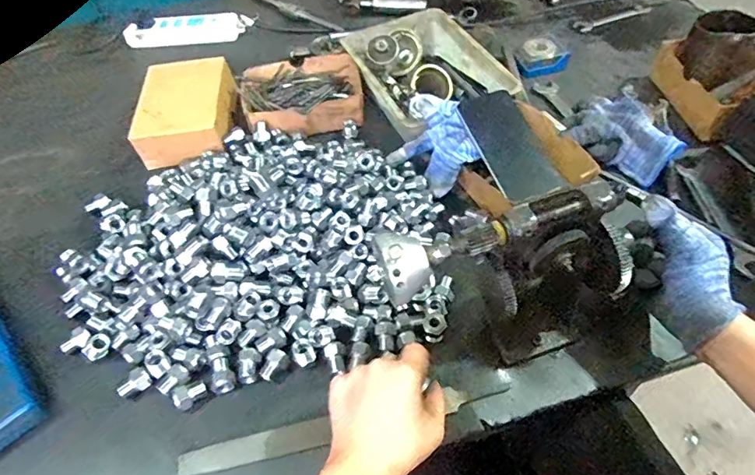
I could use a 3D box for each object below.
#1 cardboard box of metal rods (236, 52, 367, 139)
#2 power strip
[{"bbox_3d":[-0.109,-0.213,0.708,0.179,0.038,0.143,-14,52,-7],"label":"cardboard box of metal rods"},{"bbox_3d":[-0.351,-0.383,0.879,0.228,0.034,0.056,-4,51,1],"label":"power strip"}]

